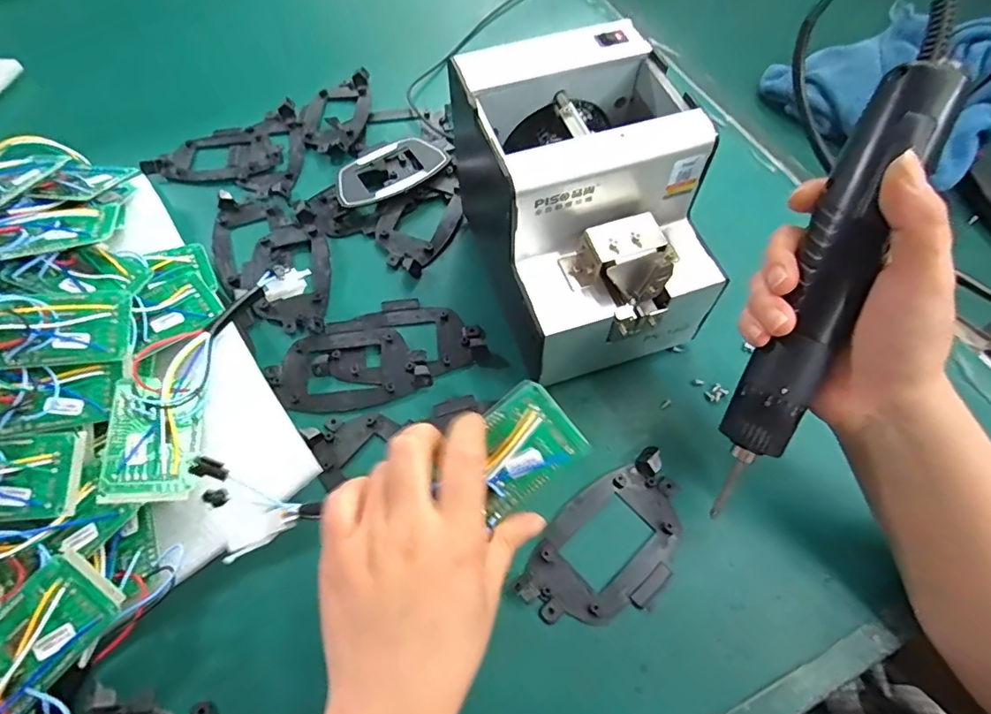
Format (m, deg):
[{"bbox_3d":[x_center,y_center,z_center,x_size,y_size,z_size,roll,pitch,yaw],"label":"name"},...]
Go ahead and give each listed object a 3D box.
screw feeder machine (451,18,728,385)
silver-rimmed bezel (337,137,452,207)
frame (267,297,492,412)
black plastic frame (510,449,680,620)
[{"bbox_3d":[0.056,-0.096,0.363,0.131,0.144,0.183,-19,64,-10],"label":"screw feeder machine"},{"bbox_3d":[-0.095,-0.165,0.474,0.102,0.015,0.059,-32,66,-15],"label":"silver-rimmed bezel"},{"bbox_3d":[-0.087,-0.003,0.389,0.149,0.010,0.075,-23,64,-11],"label":"frame"},{"bbox_3d":[0.073,0.115,0.327,0.120,0.010,0.070,-40,69,-19],"label":"black plastic frame"}]

